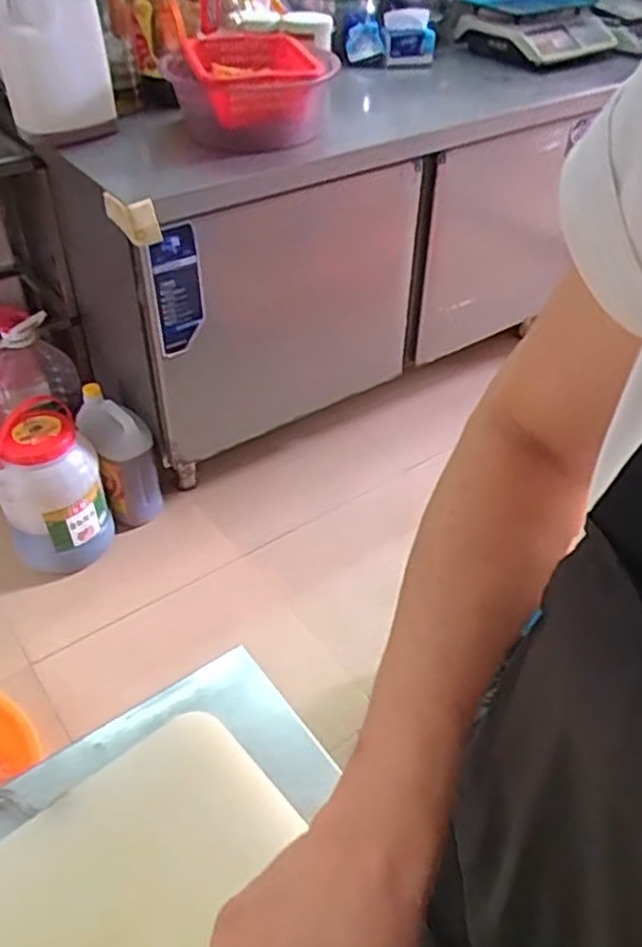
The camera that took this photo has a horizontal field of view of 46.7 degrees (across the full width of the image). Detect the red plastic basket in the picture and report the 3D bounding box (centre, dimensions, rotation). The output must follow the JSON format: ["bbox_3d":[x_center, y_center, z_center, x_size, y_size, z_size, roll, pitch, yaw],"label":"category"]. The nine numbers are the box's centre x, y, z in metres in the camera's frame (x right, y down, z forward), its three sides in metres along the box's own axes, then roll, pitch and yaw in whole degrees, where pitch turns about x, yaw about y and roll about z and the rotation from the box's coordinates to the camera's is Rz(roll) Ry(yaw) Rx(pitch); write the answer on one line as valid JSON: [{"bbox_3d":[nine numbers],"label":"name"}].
[{"bbox_3d":[-0.135,-0.777,1.436,0.219,0.077,0.399,-9,43,-11],"label":"red plastic basket"}]

